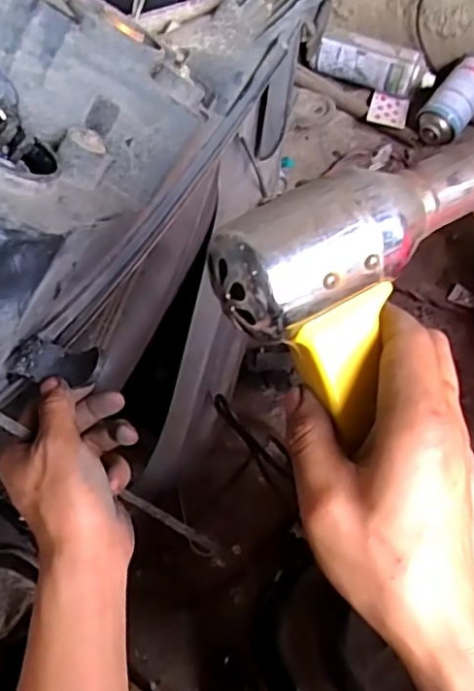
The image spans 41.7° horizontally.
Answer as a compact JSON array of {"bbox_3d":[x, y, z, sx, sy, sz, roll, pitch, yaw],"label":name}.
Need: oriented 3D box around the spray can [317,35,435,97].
[{"bbox_3d":[0.211,-0.418,0.920,0.162,0.056,0.052,20,69,9],"label":"spray can"}]

